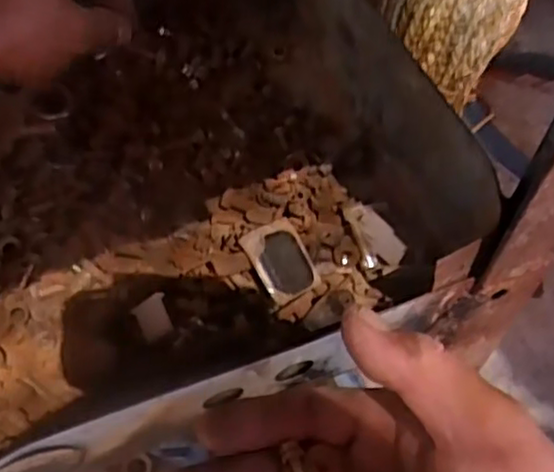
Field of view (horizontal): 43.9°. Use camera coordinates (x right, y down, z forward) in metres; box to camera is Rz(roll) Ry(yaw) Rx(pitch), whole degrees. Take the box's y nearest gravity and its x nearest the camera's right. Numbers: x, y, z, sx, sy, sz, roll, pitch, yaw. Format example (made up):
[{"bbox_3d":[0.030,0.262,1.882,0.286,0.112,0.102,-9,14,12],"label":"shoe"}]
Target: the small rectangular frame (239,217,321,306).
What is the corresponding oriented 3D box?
[{"bbox_3d":[0.002,0.013,0.359,0.032,0.008,0.040,-25,87,-32],"label":"small rectangular frame"}]

